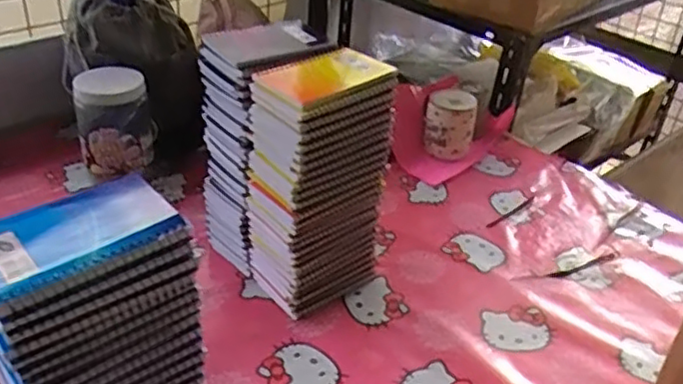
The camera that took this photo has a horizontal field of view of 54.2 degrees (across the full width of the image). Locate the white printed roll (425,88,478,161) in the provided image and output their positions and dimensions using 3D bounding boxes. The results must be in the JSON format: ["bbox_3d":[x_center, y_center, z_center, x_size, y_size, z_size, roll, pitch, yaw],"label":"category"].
[{"bbox_3d":[0.184,-0.111,1.133,0.077,0.113,0.077,2,33,-2],"label":"white printed roll"}]

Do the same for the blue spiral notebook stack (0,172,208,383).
[{"bbox_3d":[-0.186,0.144,0.522,0.138,0.297,0.091,-21,40,-32],"label":"blue spiral notebook stack"}]

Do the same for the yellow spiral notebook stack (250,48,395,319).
[{"bbox_3d":[-0.030,-0.003,0.765,0.136,0.279,0.108,-21,40,-33],"label":"yellow spiral notebook stack"}]

